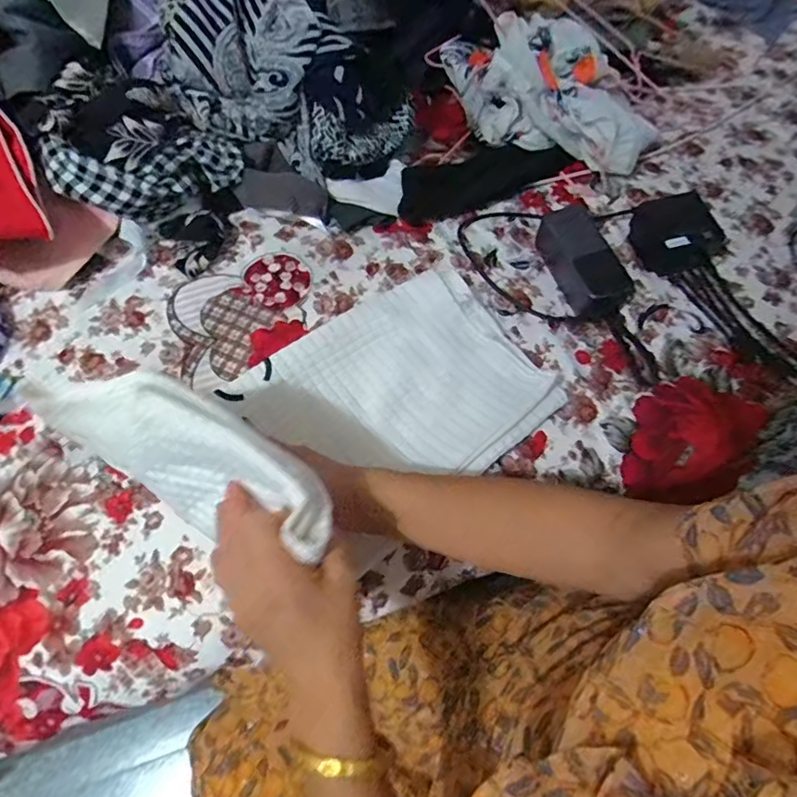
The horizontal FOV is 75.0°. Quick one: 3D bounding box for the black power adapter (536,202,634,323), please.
[{"bbox_3d":[0.209,-0.156,0.584,0.063,0.045,0.138,-16,65,-7],"label":"black power adapter"}]

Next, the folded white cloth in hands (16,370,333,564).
[{"bbox_3d":[-0.148,0.046,0.383,0.228,0.094,0.072,21,66,8],"label":"folded white cloth in hands"}]

